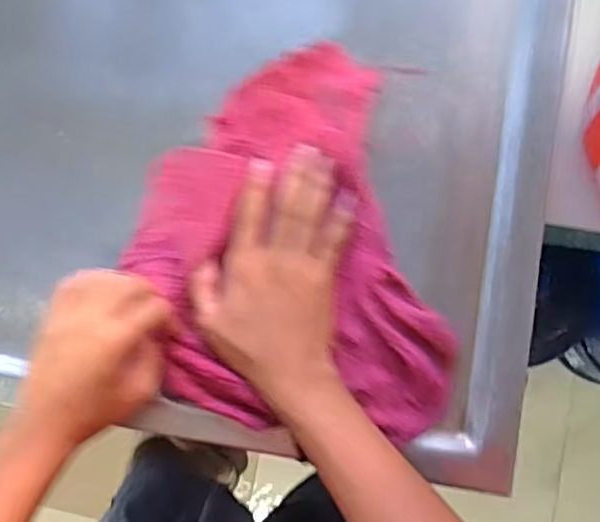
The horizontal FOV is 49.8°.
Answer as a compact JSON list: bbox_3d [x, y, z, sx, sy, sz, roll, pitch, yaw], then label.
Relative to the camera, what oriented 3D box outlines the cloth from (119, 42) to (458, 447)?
[{"bbox_3d":[-0.016,-0.002,0.489,0.209,0.022,0.286,-15,82,3],"label":"cloth"}]

